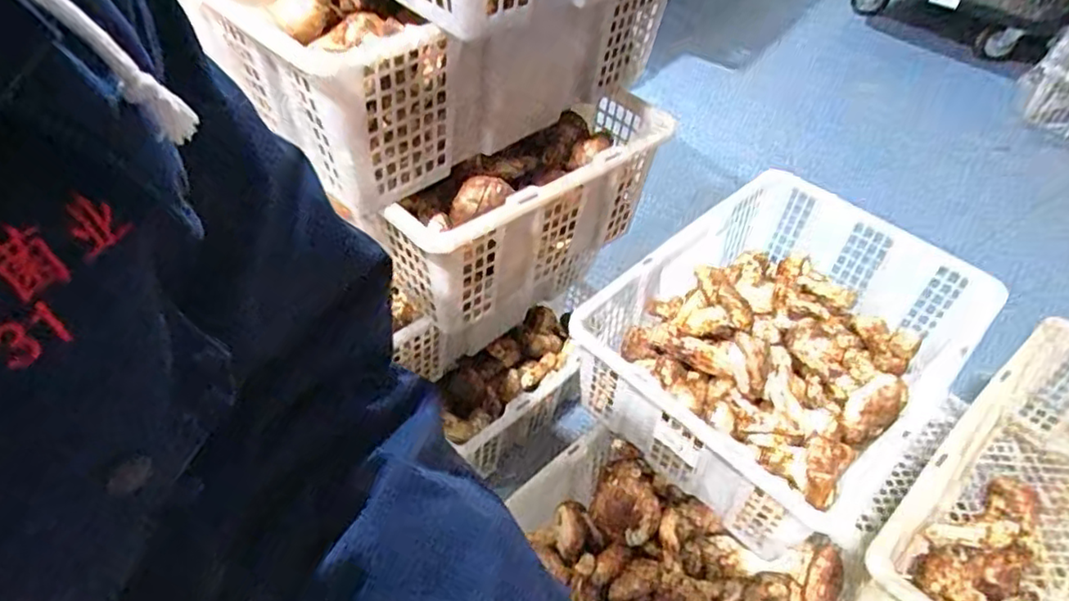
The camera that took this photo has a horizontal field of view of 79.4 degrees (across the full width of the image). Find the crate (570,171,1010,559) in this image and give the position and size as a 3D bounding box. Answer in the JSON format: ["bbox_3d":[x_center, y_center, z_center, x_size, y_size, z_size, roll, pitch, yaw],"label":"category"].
[{"bbox_3d":[0.321,0.061,0.835,0.363,0.162,0.468,37,54,27],"label":"crate"}]

